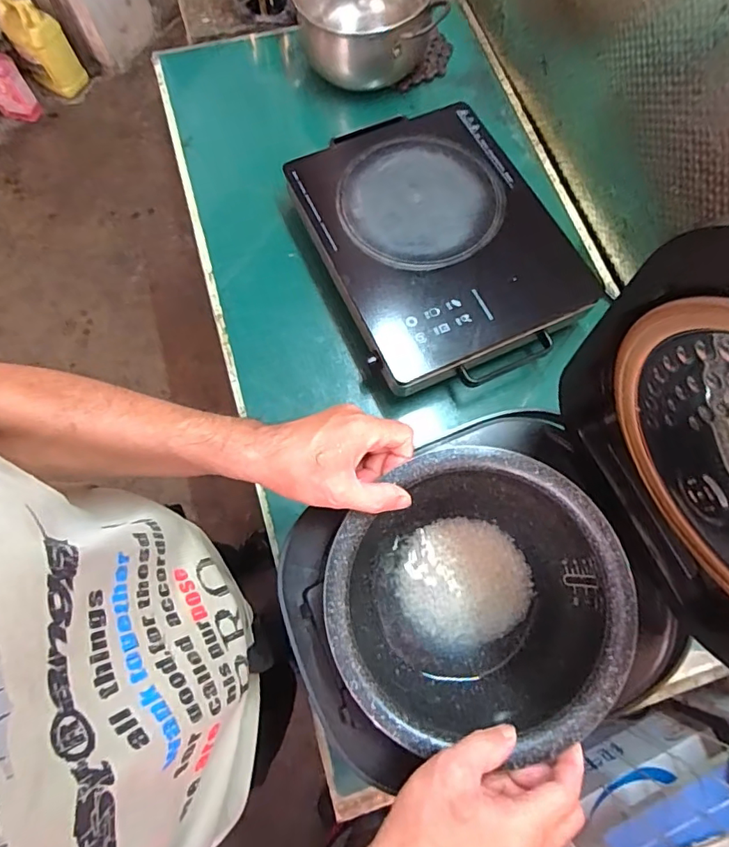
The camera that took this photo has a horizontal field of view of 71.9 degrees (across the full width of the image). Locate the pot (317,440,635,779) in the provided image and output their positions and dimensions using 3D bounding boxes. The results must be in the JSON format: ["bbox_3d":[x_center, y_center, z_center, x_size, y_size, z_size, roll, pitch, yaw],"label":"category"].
[{"bbox_3d":[0.089,0.152,0.441,0.218,0.133,0.226,0,73,0],"label":"pot"}]

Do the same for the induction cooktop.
[{"bbox_3d":[0.092,-0.271,0.711,0.320,0.056,0.437,-19,74,-6],"label":"induction cooktop"}]

